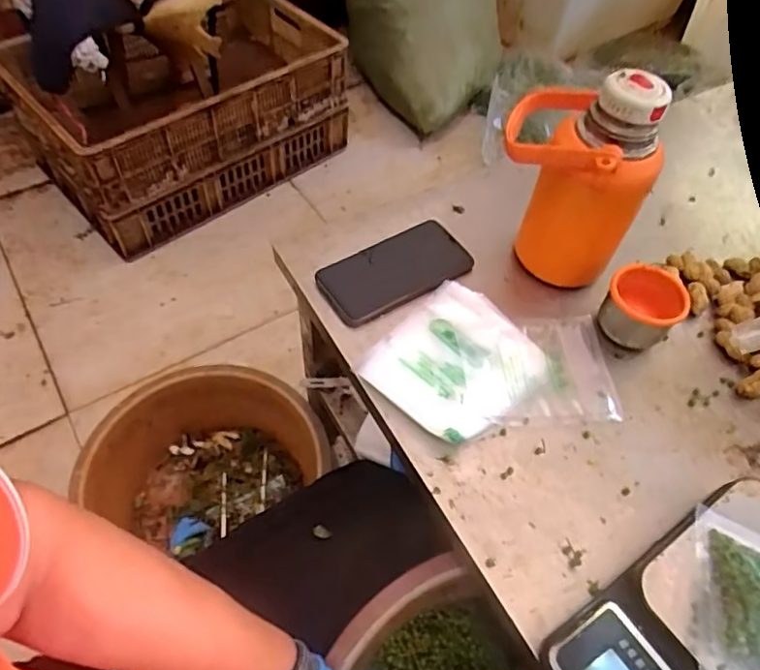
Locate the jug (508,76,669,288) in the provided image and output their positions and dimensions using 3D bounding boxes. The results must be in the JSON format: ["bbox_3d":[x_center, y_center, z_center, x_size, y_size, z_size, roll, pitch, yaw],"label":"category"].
[{"bbox_3d":[0.177,-0.148,0.542,0.134,0.199,0.115,17,55,7],"label":"jug"}]

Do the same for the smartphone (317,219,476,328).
[{"bbox_3d":[0.016,-0.064,0.583,0.153,0.012,0.075,-27,61,-22],"label":"smartphone"}]

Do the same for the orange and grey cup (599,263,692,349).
[{"bbox_3d":[0.248,-0.026,0.550,0.066,0.056,0.059,34,58,18],"label":"orange and grey cup"}]

